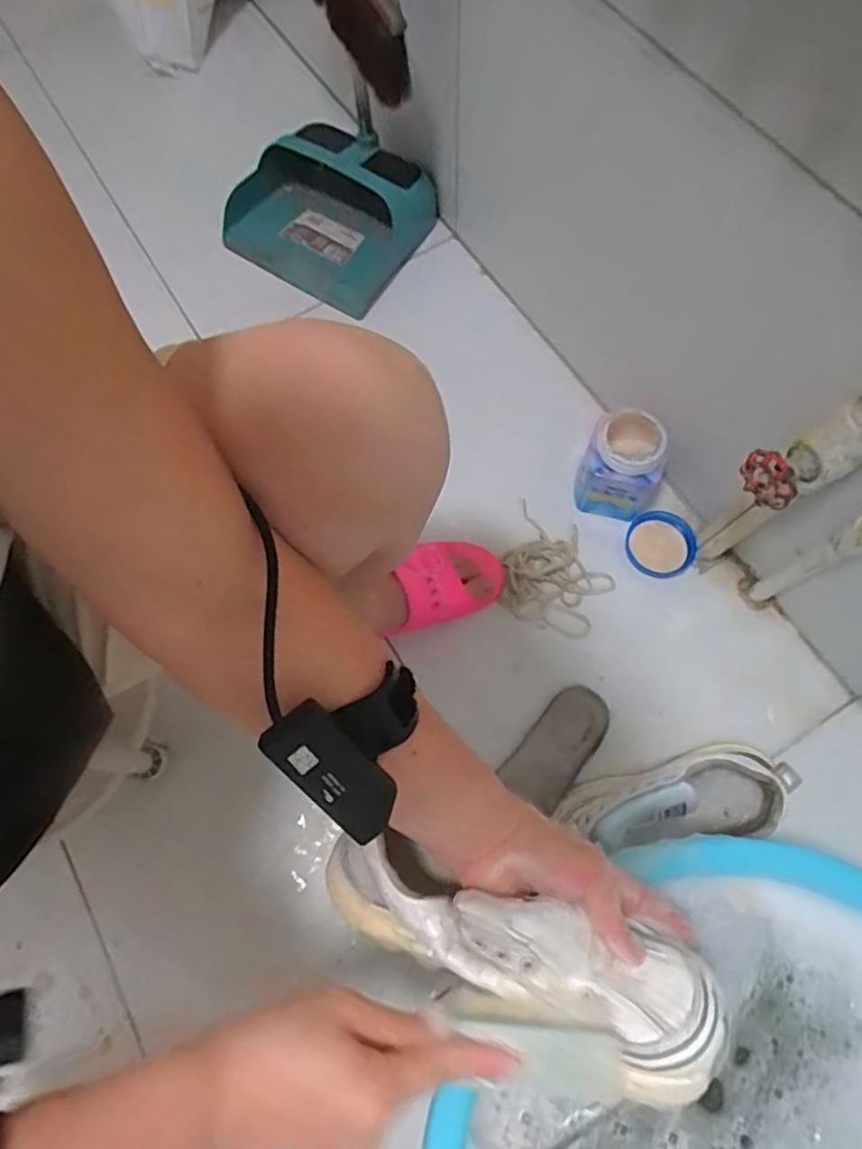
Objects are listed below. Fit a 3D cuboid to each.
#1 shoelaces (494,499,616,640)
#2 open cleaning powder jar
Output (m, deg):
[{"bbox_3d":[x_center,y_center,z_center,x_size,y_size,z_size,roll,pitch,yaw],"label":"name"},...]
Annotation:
[{"bbox_3d":[0.142,0.000,0.708,0.120,0.030,0.122,22,73,9],"label":"shoelaces"},{"bbox_3d":[0.218,-0.118,0.699,0.087,0.112,0.075,30,74,11],"label":"open cleaning powder jar"}]

